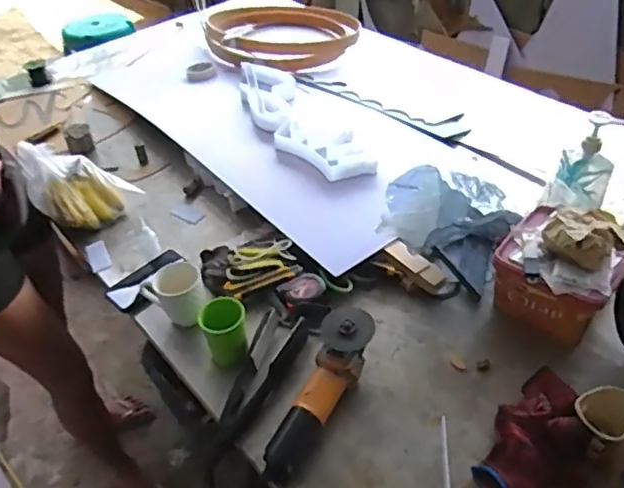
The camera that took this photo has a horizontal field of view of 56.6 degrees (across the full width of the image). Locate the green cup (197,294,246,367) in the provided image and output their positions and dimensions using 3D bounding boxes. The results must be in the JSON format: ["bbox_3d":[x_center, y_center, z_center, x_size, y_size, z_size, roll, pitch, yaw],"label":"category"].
[{"bbox_3d":[-0.148,0.150,0.989,0.077,0.084,0.092,-11,42,-7],"label":"green cup"}]

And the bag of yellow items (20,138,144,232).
[{"bbox_3d":[-0.520,-0.143,1.293,0.204,0.170,0.162,-31,48,-26],"label":"bag of yellow items"}]

